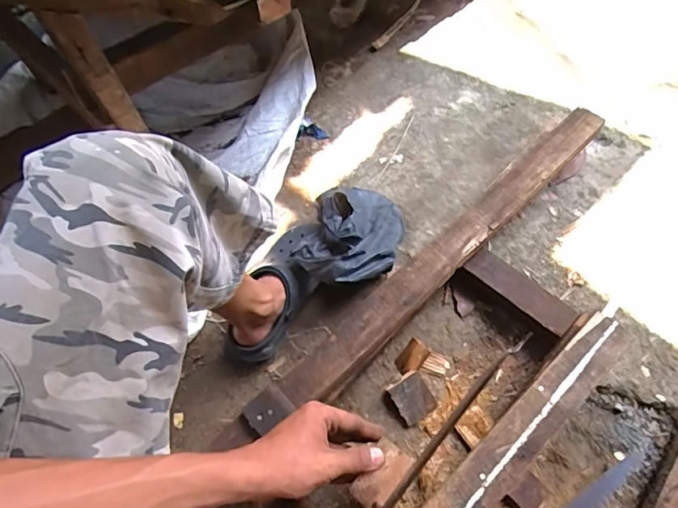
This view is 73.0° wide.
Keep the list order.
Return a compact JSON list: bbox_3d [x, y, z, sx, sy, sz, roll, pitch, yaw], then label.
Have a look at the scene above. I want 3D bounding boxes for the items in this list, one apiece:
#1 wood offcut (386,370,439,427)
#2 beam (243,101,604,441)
[{"bbox_3d":[0.120,0.238,0.757,0.061,0.036,0.071,-27,65,-12],"label":"wood offcut"},{"bbox_3d":[0.187,0.003,0.780,0.807,0.061,0.073,-40,67,-18],"label":"beam"}]

